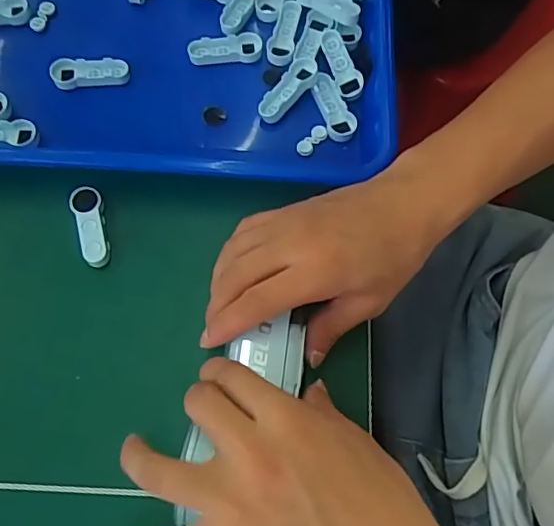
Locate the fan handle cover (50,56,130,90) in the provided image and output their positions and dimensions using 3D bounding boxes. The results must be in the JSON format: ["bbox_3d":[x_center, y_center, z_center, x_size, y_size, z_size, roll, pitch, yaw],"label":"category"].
[{"bbox_3d":[-0.126,-0.128,0.376,0.050,0.007,0.020,-4,71,-3],"label":"fan handle cover"}]

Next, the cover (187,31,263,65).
[{"bbox_3d":[-0.036,-0.147,0.383,0.050,0.004,0.020,-4,71,-2],"label":"cover"}]

